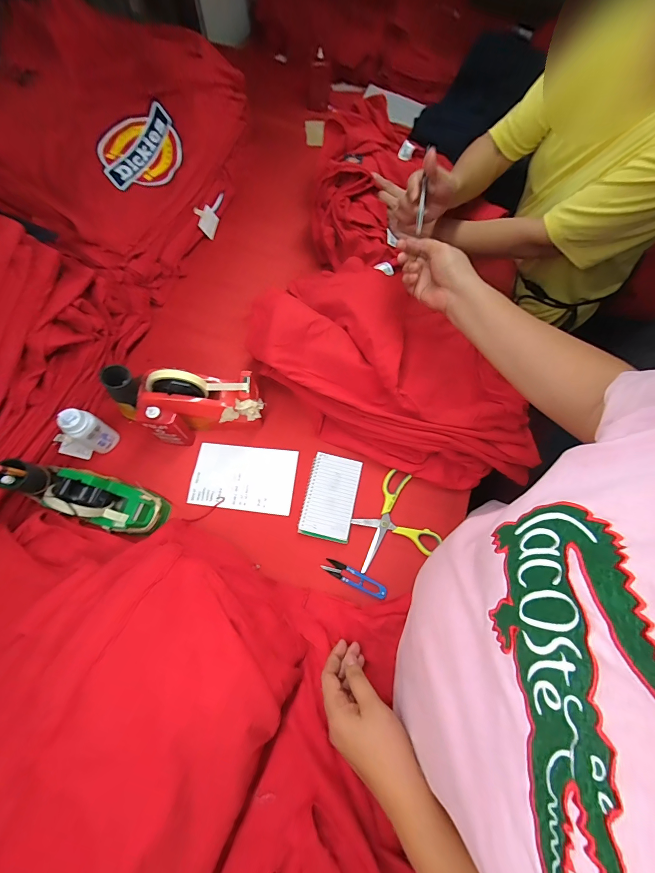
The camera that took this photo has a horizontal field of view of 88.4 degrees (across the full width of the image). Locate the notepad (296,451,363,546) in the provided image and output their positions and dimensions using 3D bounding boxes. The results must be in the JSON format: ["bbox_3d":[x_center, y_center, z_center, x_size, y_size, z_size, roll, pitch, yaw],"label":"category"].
[{"bbox_3d":[0.005,0.098,0.560,0.081,0.008,0.137,12,67,4],"label":"notepad"}]

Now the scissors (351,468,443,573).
[{"bbox_3d":[0.104,0.131,0.556,0.130,0.010,0.142,-12,68,-6],"label":"scissors"}]

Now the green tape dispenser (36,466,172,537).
[{"bbox_3d":[-0.318,0.096,0.493,0.136,0.092,0.071,16,68,6],"label":"green tape dispenser"}]

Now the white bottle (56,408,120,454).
[{"bbox_3d":[-0.367,-0.007,0.523,0.037,0.100,0.044,19,68,7],"label":"white bottle"}]

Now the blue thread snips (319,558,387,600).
[{"bbox_3d":[0.042,0.219,0.520,0.103,0.004,0.023,24,69,9],"label":"blue thread snips"}]

